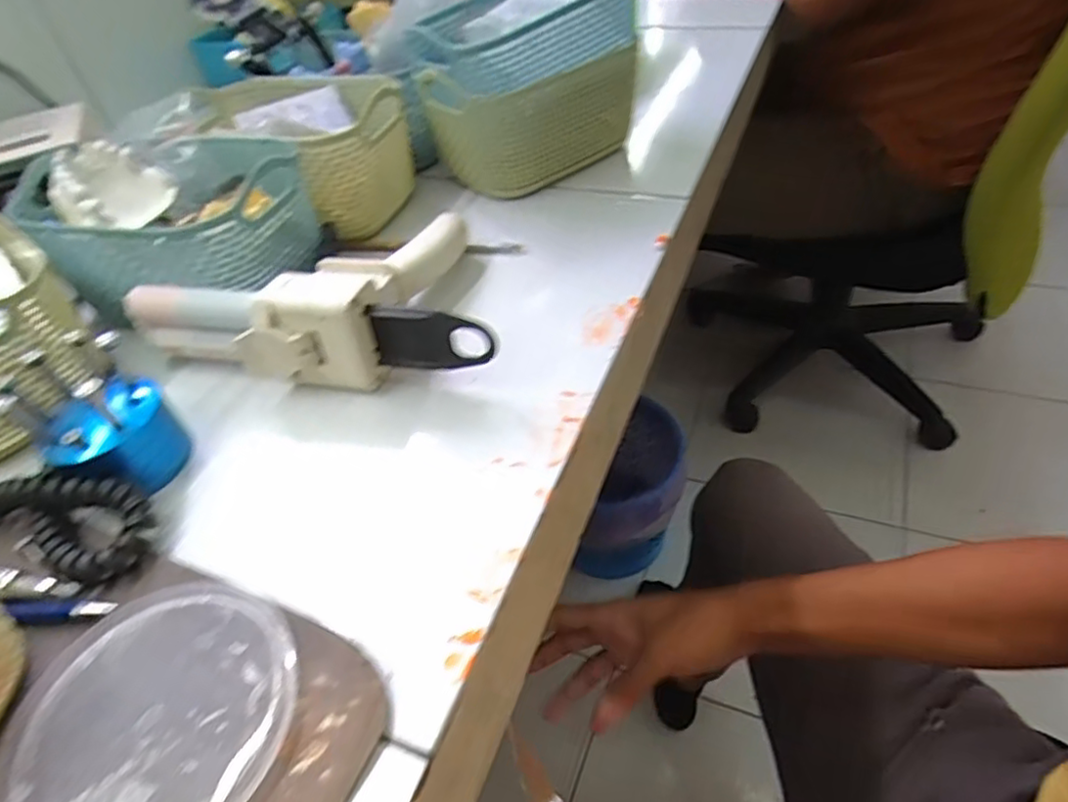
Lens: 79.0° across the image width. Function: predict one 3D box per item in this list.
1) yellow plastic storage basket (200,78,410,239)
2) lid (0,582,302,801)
[{"bbox_3d":[-0.183,-0.189,0.496,0.178,0.075,0.129,4,45,11],"label":"yellow plastic storage basket"},{"bbox_3d":[-0.143,0.117,0.242,0.102,0.004,0.102,-2,46,2],"label":"lid"}]

